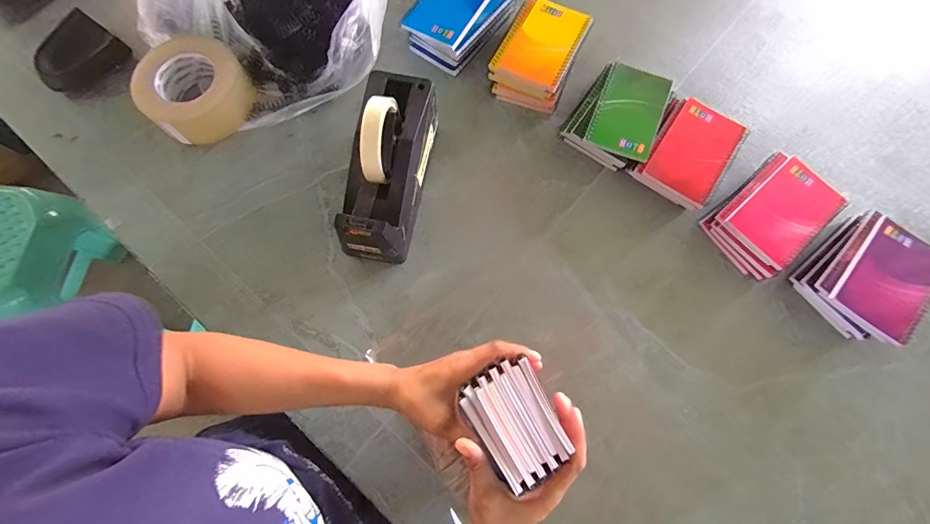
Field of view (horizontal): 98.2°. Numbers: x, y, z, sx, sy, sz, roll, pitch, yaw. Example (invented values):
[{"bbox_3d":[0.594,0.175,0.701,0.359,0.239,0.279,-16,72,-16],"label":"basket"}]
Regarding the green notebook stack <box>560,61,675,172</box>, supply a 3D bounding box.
[{"bbox_3d":[0.201,-0.190,0.528,0.107,0.041,0.137,31,74,9],"label":"green notebook stack"}]

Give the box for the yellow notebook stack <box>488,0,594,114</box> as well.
[{"bbox_3d":[0.099,-0.282,0.551,0.099,0.050,0.142,24,74,7],"label":"yellow notebook stack"}]

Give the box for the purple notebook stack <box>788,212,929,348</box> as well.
[{"bbox_3d":[0.462,0.018,0.461,0.132,0.044,0.110,-39,77,-12],"label":"purple notebook stack"}]

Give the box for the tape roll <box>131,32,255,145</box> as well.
[{"bbox_3d":[-0.354,-0.230,0.528,0.123,0.057,0.127,0,72,0],"label":"tape roll"}]

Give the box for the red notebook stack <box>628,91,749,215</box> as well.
[{"bbox_3d":[0.279,-0.134,0.512,0.099,0.039,0.131,35,75,10],"label":"red notebook stack"}]

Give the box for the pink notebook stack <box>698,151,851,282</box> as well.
[{"bbox_3d":[0.367,-0.055,0.486,0.138,0.041,0.096,-40,77,-12],"label":"pink notebook stack"}]

